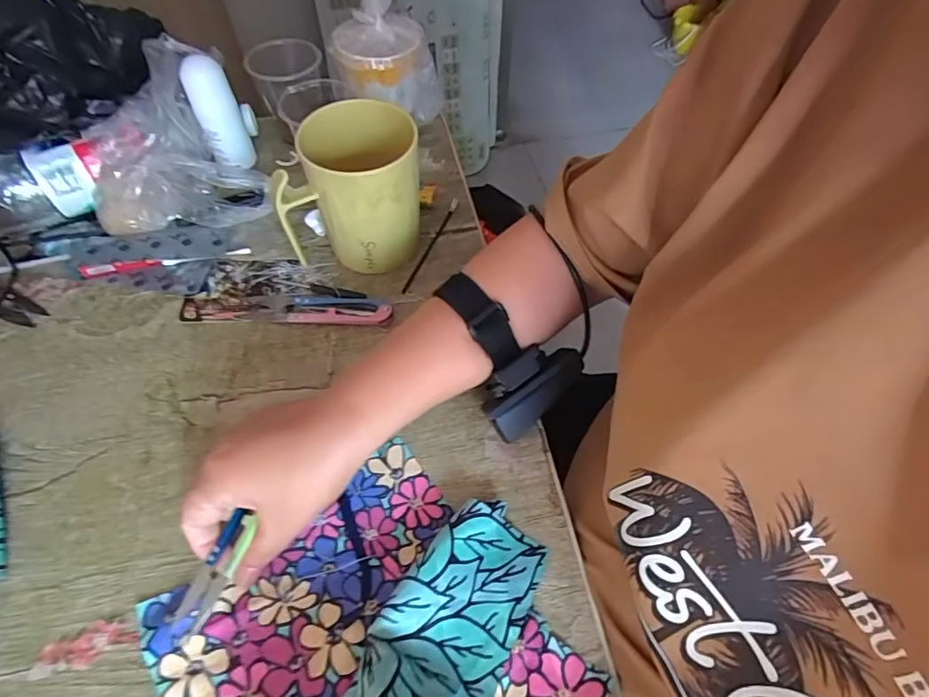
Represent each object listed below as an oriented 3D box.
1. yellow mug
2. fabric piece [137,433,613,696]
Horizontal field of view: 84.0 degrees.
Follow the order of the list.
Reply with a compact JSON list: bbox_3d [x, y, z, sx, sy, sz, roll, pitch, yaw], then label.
[{"bbox_3d":[-0.083,-0.121,0.401,0.093,0.103,0.082,-2,58,-2],"label":"yellow mug"},{"bbox_3d":[-0.049,0.145,0.255,0.194,0.076,0.207,1,58,-1],"label":"fabric piece"}]

